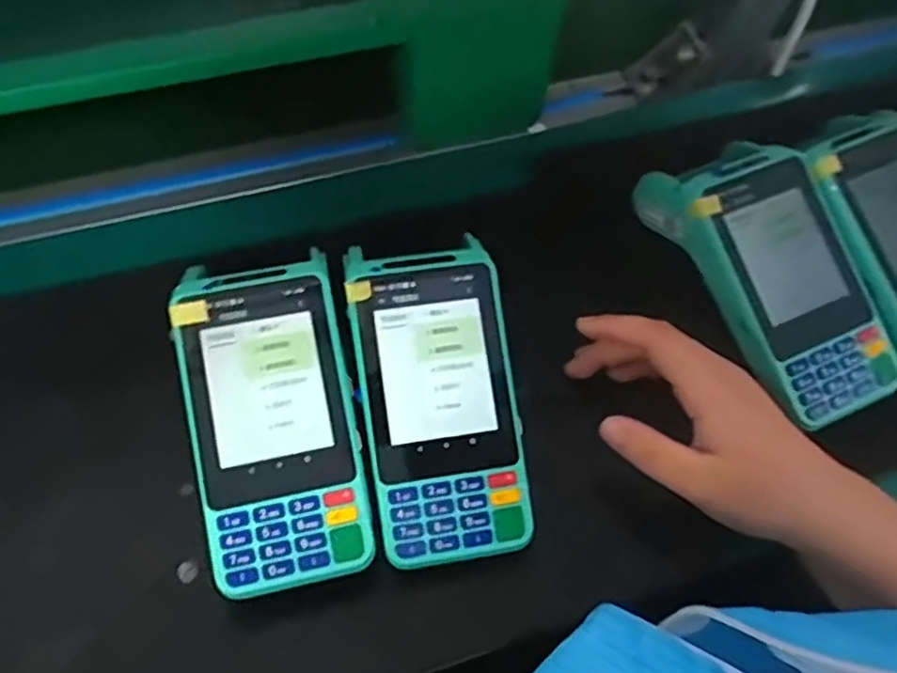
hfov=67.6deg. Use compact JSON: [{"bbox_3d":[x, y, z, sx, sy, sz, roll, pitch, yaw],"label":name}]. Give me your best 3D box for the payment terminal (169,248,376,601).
[{"bbox_3d":[-0.082,0.044,0.326,0.076,0.063,0.147,-12,66,-9],"label":"payment terminal"}]

